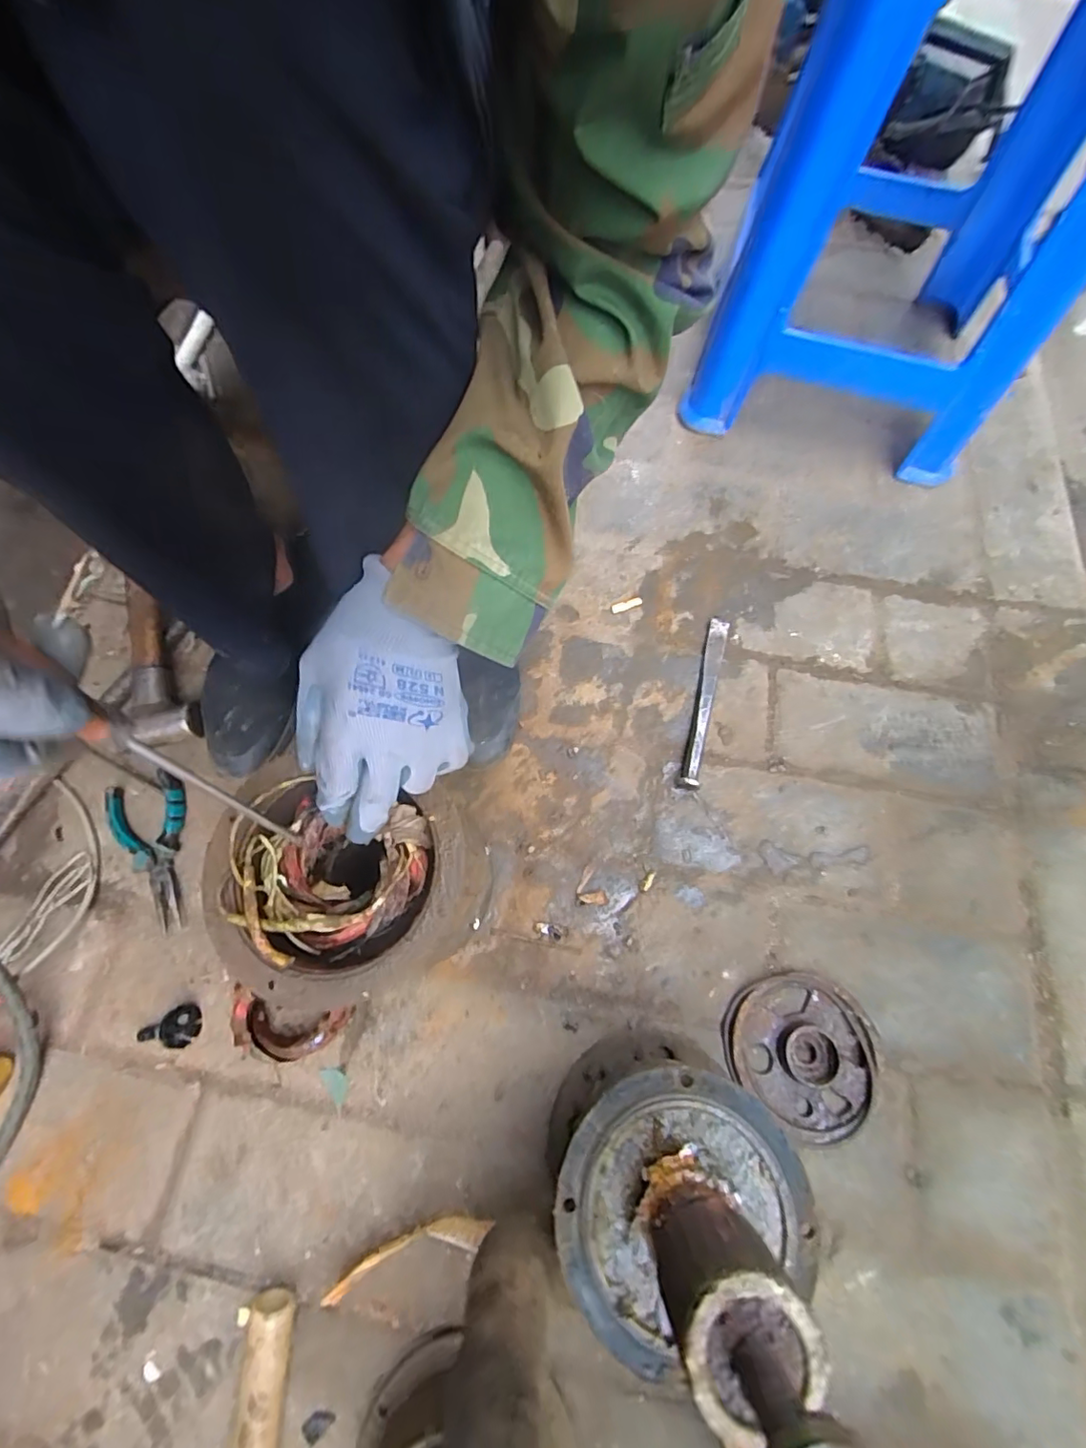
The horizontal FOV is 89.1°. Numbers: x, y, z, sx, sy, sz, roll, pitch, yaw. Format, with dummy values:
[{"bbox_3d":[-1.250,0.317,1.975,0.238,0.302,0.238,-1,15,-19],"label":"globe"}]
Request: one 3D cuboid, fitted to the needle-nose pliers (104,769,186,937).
[{"bbox_3d":[-0.383,0.126,0.534,0.072,0.019,0.150,-15,70,-4],"label":"needle-nose pliers"}]

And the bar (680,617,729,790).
[{"bbox_3d":[0.171,-0.027,0.583,0.021,0.019,0.197,15,71,7],"label":"bar"}]

